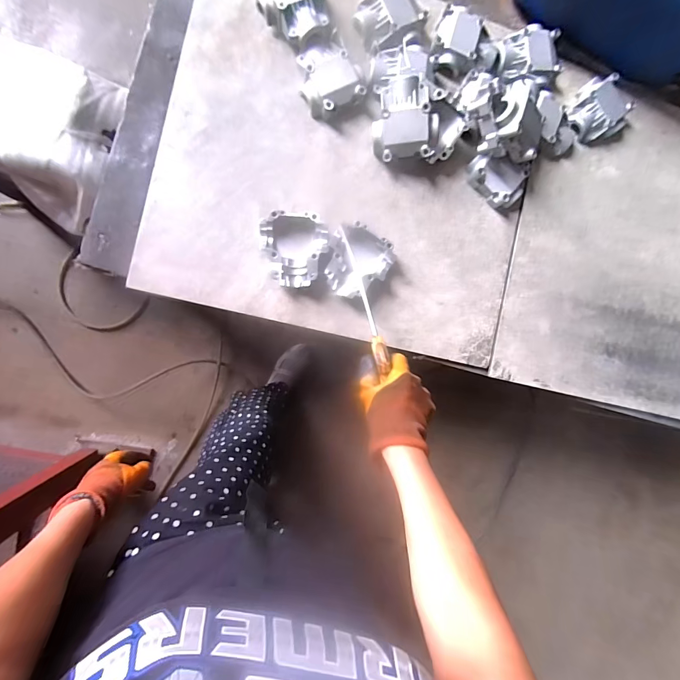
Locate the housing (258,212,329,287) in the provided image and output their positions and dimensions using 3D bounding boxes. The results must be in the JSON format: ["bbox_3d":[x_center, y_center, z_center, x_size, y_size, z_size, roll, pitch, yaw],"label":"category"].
[{"bbox_3d":[-0.091,-0.183,0.739,0.133,0.052,0.148,-3,90,-9],"label":"housing"}]

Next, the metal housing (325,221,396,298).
[{"bbox_3d":[0.032,-0.162,0.762,0.134,0.049,0.141,0,90,-9],"label":"metal housing"}]

